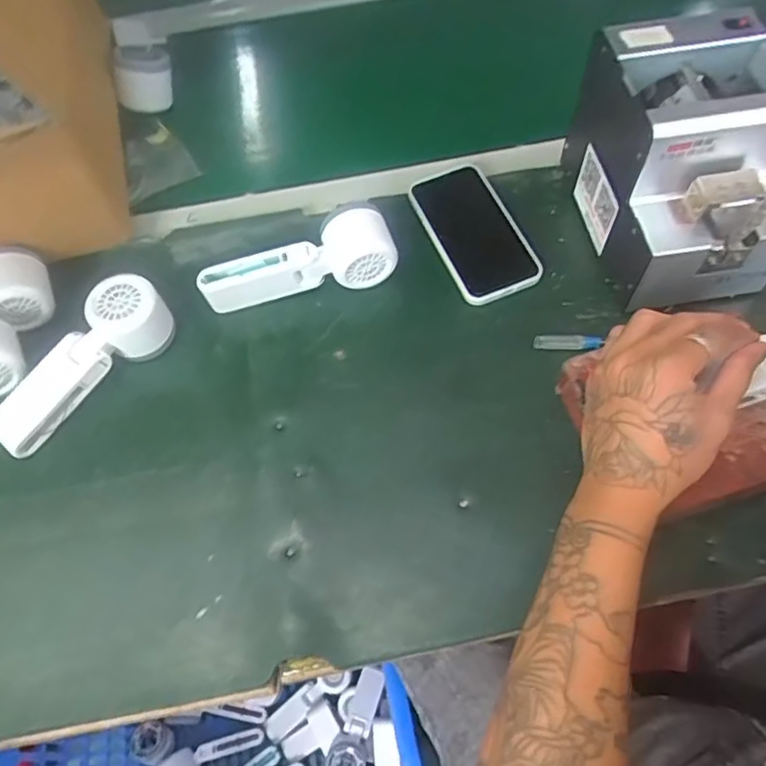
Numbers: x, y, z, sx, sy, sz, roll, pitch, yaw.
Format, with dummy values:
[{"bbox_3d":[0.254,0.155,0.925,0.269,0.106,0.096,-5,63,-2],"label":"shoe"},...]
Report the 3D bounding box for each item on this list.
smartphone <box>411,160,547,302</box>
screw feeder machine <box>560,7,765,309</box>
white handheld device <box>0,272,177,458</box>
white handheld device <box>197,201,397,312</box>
[{"bbox_3d":[0.083,-0.143,0.581,0.078,0.015,0.148,-19,62,-7],"label":"smartphone"},{"bbox_3d":[0.253,-0.181,0.521,0.144,0.141,0.179,-6,61,0],"label":"screw feeder machine"},{"bbox_3d":[-0.244,-0.016,0.510,0.054,0.049,0.163,33,68,20],"label":"white handheld device"},{"bbox_3d":[-0.074,-0.110,0.555,0.169,0.048,0.063,-9,61,-1],"label":"white handheld device"}]

